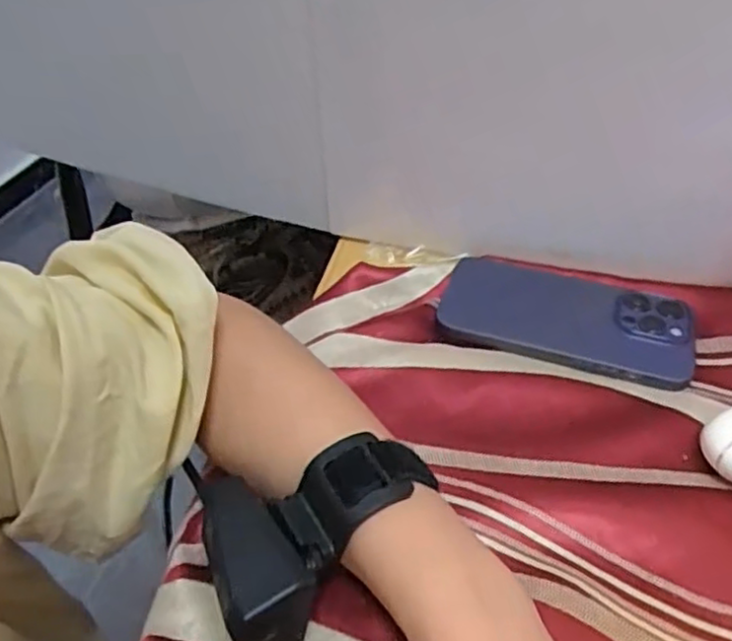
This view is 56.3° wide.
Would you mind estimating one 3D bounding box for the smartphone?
[{"bbox_3d":[0.122,-0.005,0.419,0.148,0.008,0.084,12,44,12],"label":"smartphone"}]

